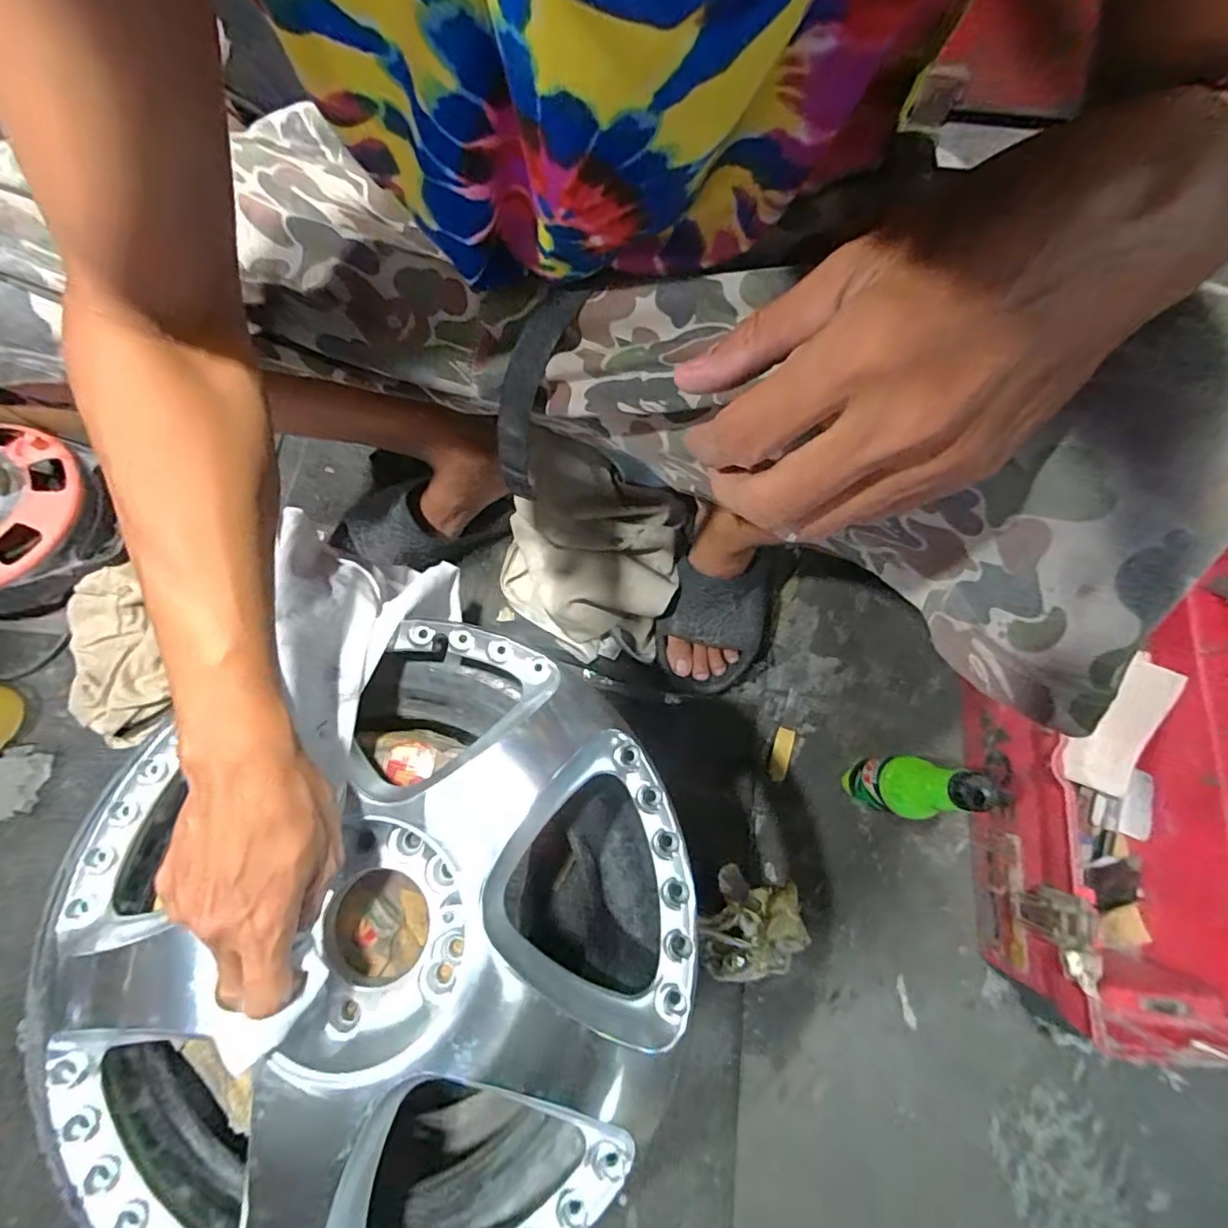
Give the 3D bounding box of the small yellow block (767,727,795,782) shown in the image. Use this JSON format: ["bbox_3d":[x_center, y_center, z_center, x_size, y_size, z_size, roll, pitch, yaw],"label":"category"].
[{"bbox_3d":[0.185,0.155,0.633,0.020,0.004,0.057,18,77,5],"label":"small yellow block"}]

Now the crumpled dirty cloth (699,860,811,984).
[{"bbox_3d":[0.136,0.301,0.571,0.103,0.060,0.095,-10,76,-2],"label":"crumpled dirty cloth"}]

